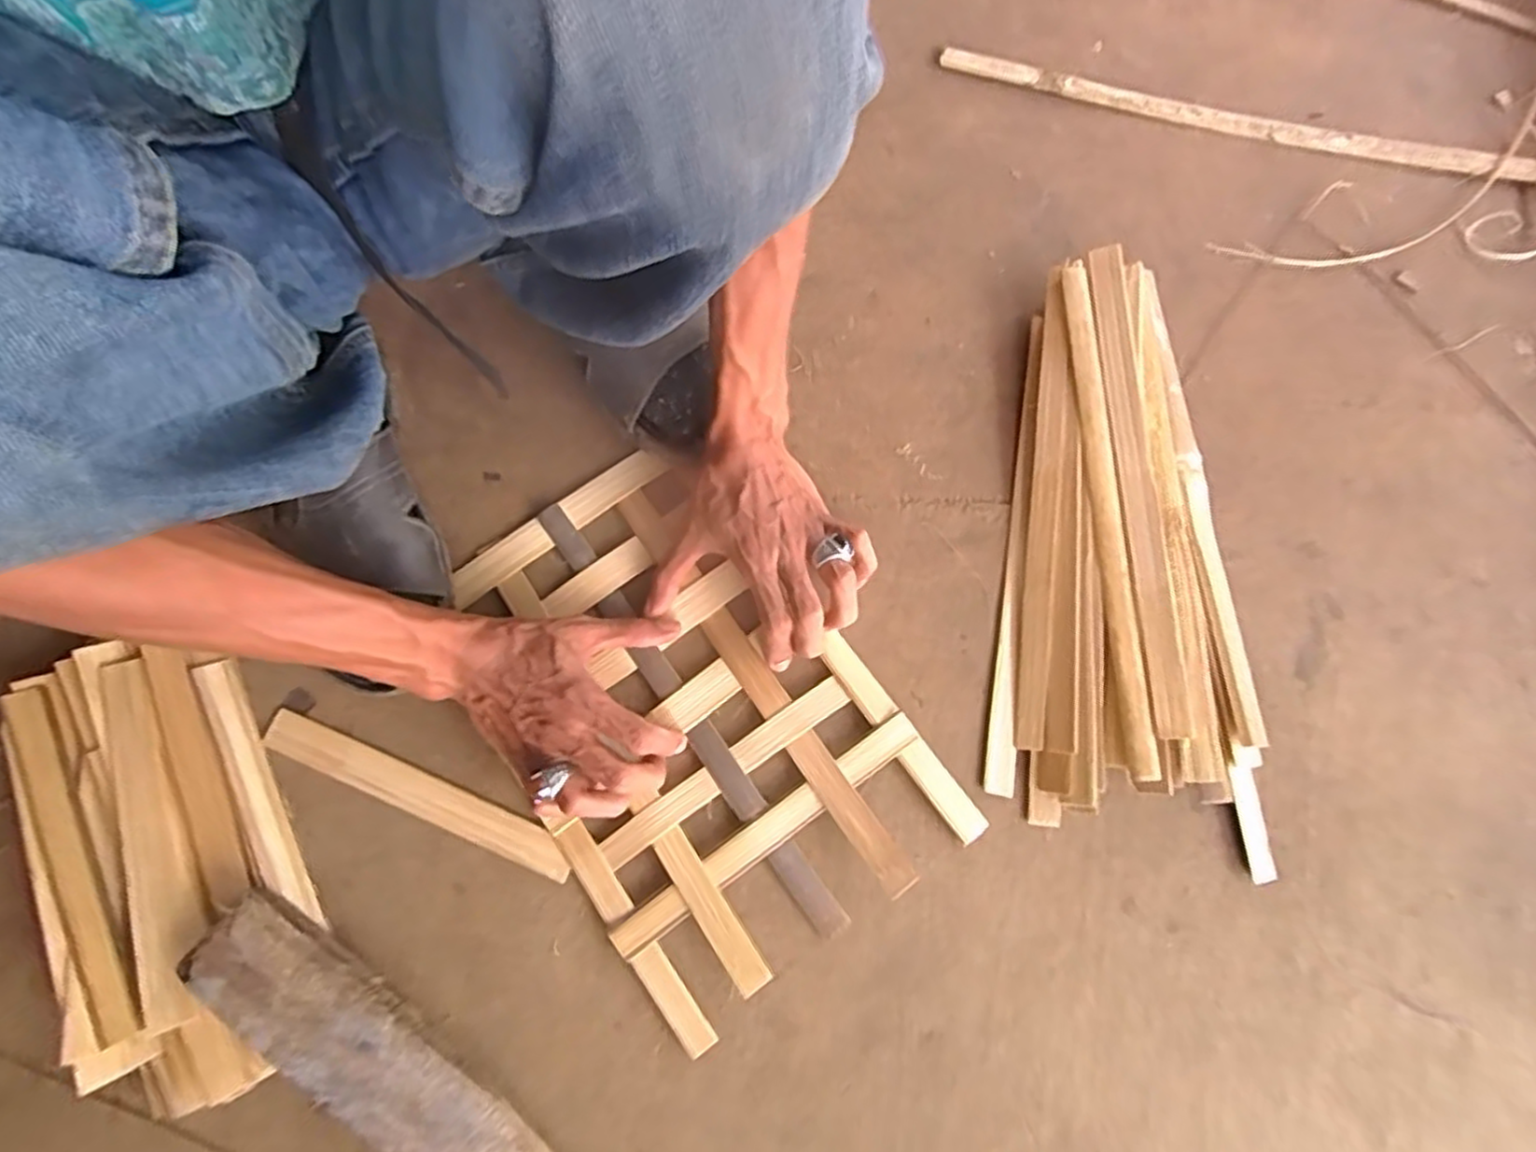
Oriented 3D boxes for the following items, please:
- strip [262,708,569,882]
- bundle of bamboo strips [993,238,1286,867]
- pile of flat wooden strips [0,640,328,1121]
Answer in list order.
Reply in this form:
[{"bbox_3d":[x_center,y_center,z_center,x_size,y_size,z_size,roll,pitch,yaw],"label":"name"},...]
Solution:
[{"bbox_3d":[-0.232,0.143,0.479,0.224,0.007,0.026,21,78,7],"label":"strip"},{"bbox_3d":[0.220,-0.023,0.482,0.164,0.033,0.402,-2,76,1],"label":"bundle of bamboo strips"},{"bbox_3d":[-0.377,0.175,0.452,0.127,0.039,0.285,-25,77,-4],"label":"pile of flat wooden strips"}]

